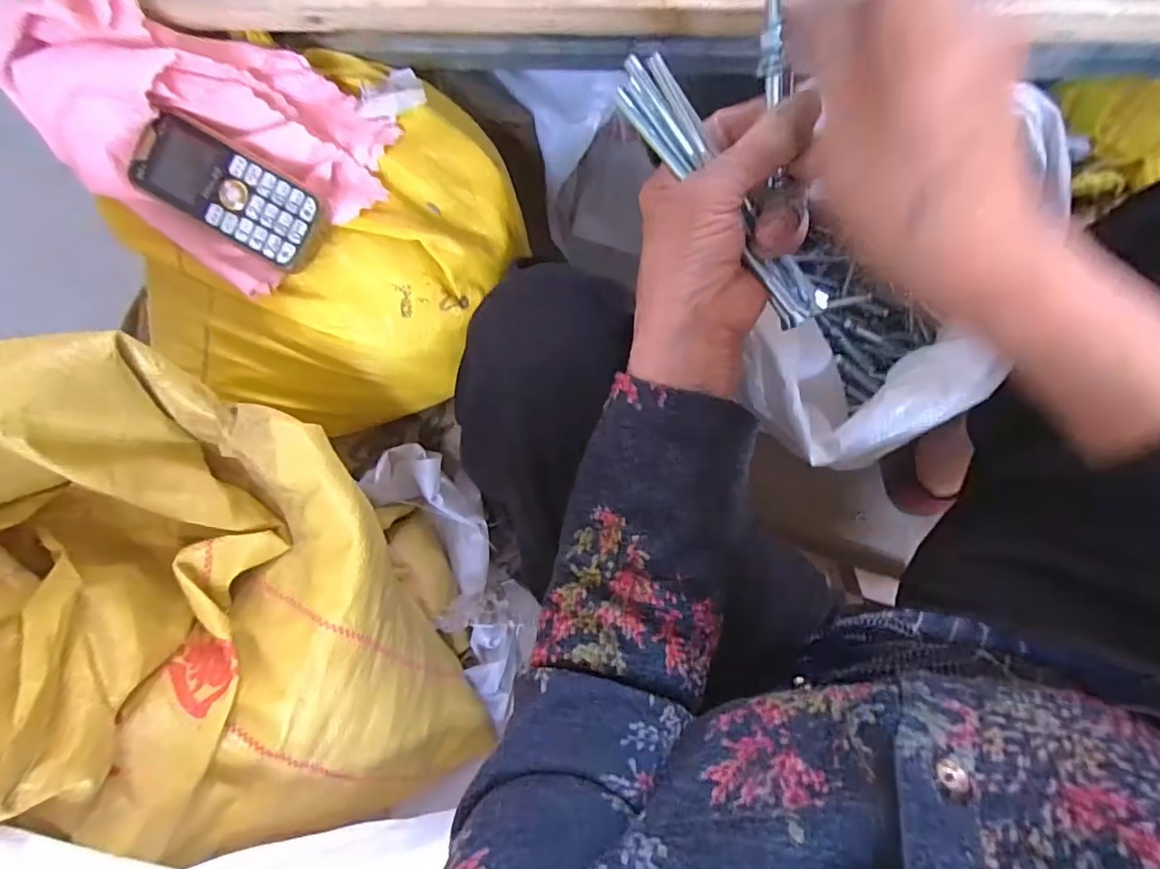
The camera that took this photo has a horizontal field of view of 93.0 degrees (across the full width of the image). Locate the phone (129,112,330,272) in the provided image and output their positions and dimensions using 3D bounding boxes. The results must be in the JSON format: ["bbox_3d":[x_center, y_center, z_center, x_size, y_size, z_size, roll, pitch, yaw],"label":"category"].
[{"bbox_3d":[-0.238,-0.164,0.375,0.130,0.012,0.056,30,94,0],"label":"phone"}]

